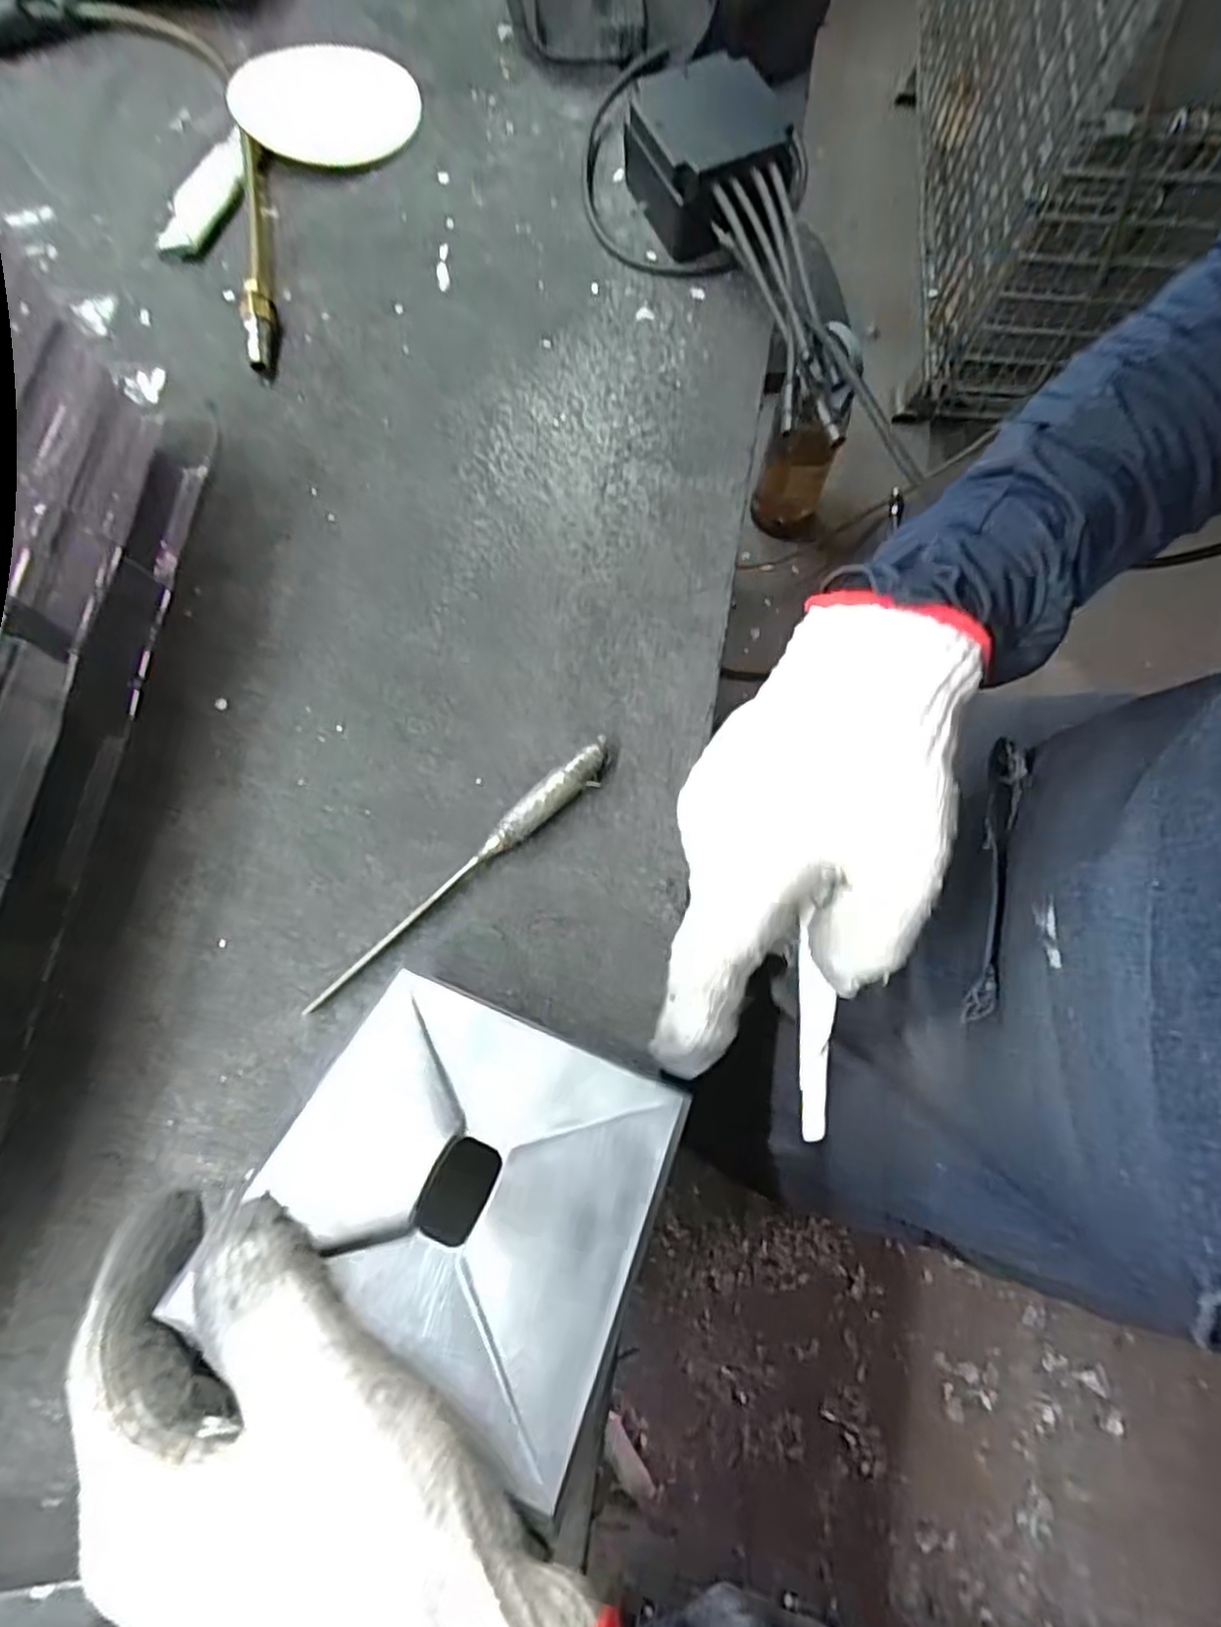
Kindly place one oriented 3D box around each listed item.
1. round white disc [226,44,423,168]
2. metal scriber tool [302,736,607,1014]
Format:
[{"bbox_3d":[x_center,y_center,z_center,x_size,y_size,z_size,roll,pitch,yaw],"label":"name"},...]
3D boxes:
[{"bbox_3d":[-0.184,-0.464,0.456,0.115,0.015,0.110,0,75,1],"label":"round white disc"},{"bbox_3d":[-0.068,0.027,0.326,0.177,0.016,0.015,-39,78,-9],"label":"metal scriber tool"}]

